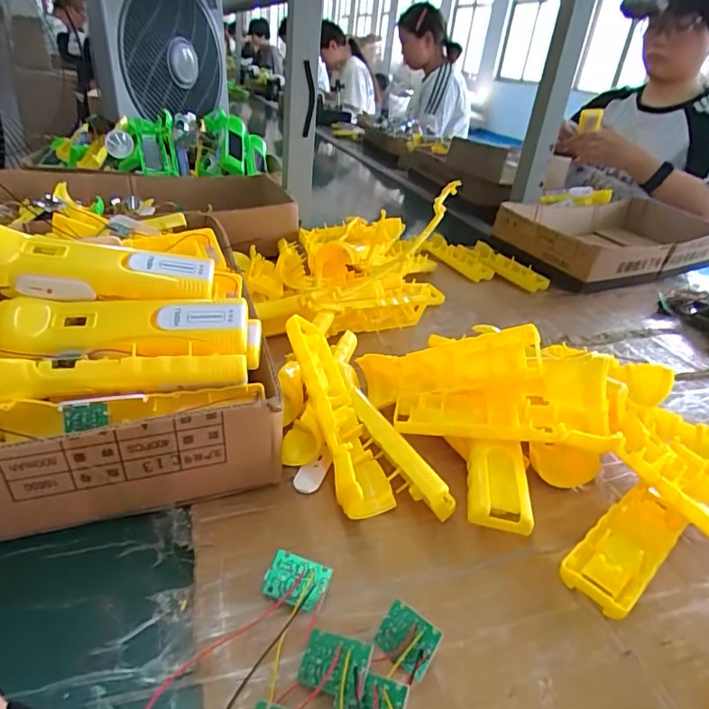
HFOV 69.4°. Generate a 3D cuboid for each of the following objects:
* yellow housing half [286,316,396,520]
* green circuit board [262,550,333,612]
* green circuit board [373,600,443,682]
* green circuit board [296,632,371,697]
[{"bbox_3d":[-0.015,0.039,0.384,0.040,0.040,0.159,-9,59,-23],"label":"yellow housing half"},{"bbox_3d":[-0.034,0.133,0.300,0.035,0.004,0.026,21,64,3],"label":"green circuit board"},{"bbox_3d":[0.028,0.152,0.274,0.034,0.004,0.027,16,65,48],"label":"green circuit board"},{"bbox_3d":[-0.010,0.156,0.259,0.034,0.004,0.025,3,54,23],"label":"green circuit board"}]

